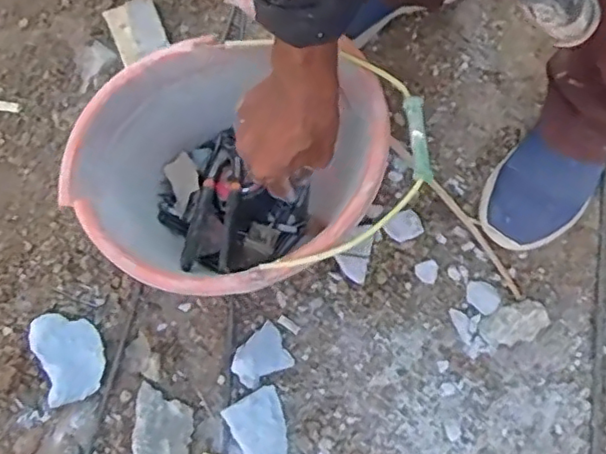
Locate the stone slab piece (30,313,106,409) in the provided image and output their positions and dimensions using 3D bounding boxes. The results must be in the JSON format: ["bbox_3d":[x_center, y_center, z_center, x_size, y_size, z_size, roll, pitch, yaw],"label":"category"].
[{"bbox_3d":[-0.256,0.140,0.665,0.069,0.019,0.096,-13,71,-38],"label":"stone slab piece"}]

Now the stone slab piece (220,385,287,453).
[{"bbox_3d":[-0.041,0.224,0.661,0.060,0.035,0.086,-31,77,-10],"label":"stone slab piece"}]

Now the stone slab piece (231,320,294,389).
[{"bbox_3d":[-0.051,0.145,0.686,0.064,0.036,0.055,-30,77,-10],"label":"stone slab piece"}]

